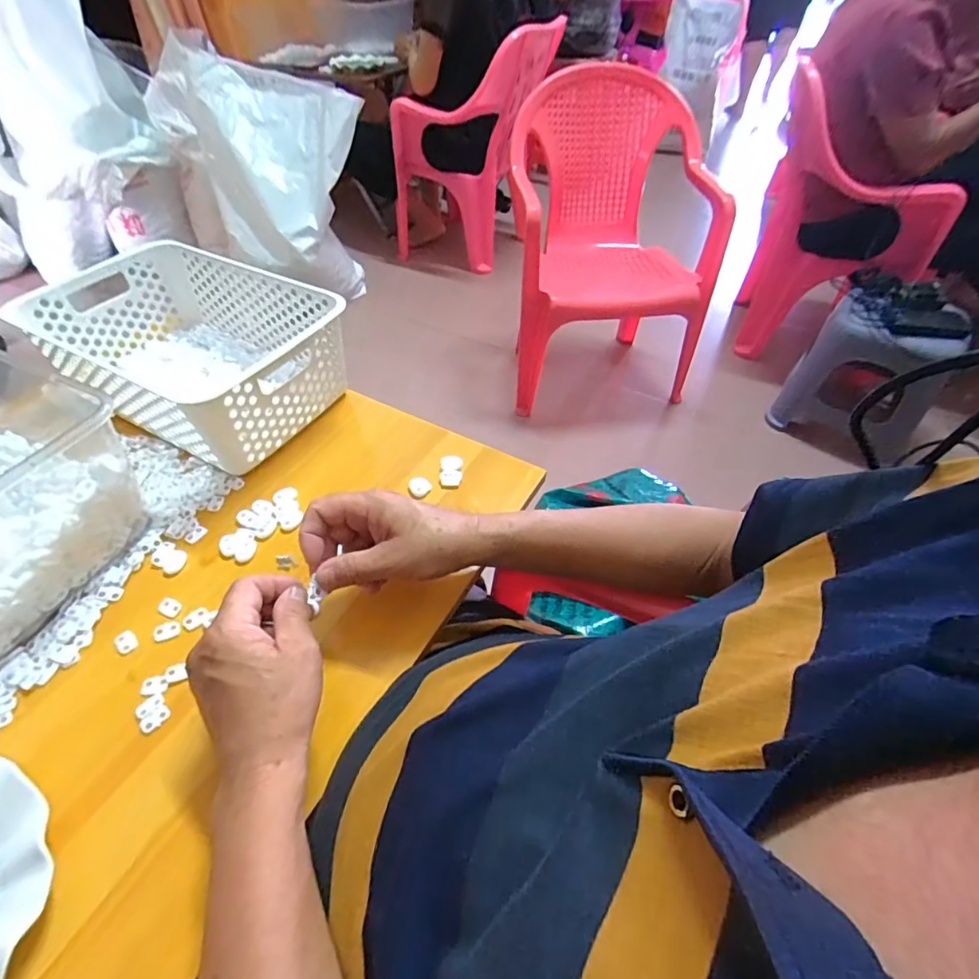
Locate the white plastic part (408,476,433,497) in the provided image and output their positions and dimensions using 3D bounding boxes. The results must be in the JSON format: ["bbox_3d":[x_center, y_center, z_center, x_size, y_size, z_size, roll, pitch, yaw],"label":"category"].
[{"bbox_3d":[-0.070,-0.004,0.520,0.022,0.007,0.021,-9,50,-11],"label":"white plastic part"}]

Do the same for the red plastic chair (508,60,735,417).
[{"bbox_3d":[0.290,-0.606,1.275,0.478,0.579,0.511,2,49,-1],"label":"red plastic chair"}]

